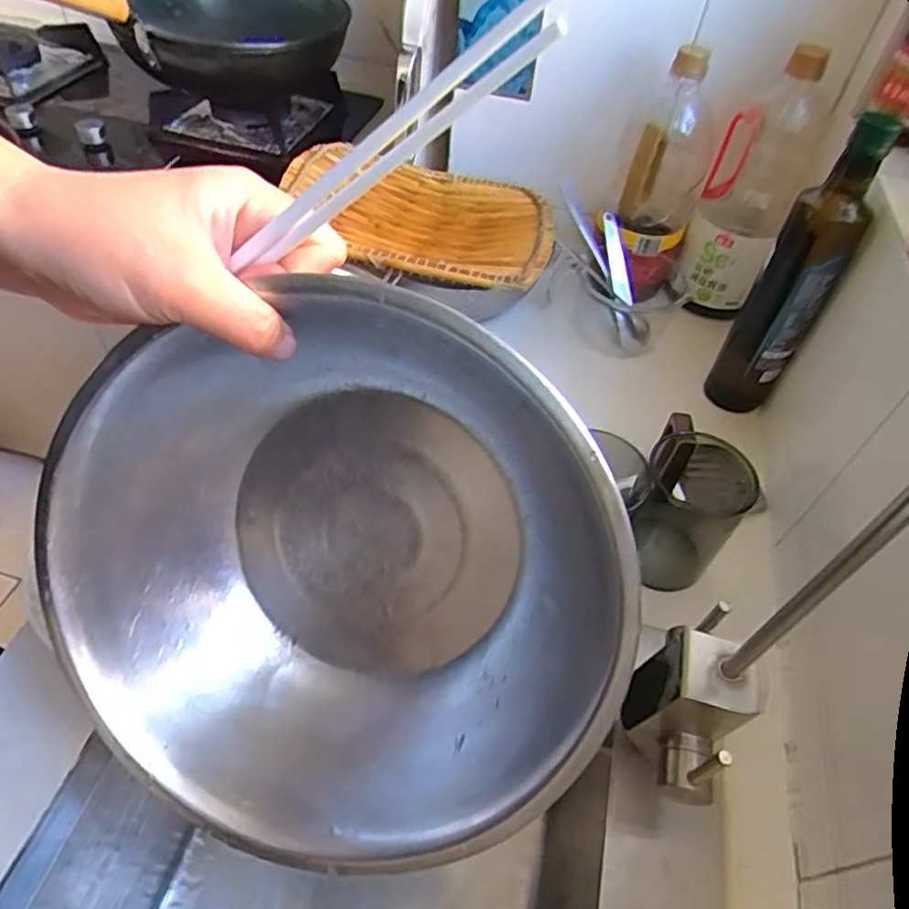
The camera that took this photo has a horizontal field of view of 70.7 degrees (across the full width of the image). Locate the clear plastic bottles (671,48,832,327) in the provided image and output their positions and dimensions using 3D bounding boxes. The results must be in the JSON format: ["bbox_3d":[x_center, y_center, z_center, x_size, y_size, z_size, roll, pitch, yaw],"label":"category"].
[{"bbox_3d":[0.297,-0.261,0.653,0.086,0.250,0.071,23,51,13],"label":"clear plastic bottles"}]

